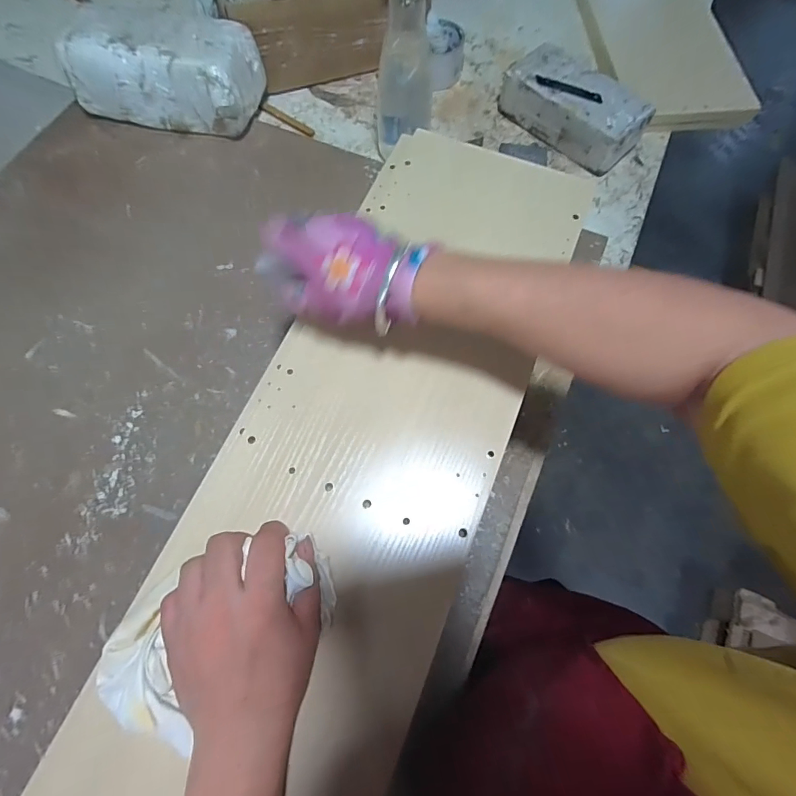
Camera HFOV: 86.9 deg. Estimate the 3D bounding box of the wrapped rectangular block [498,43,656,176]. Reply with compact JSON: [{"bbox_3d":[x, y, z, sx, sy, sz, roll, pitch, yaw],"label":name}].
[{"bbox_3d":[0.263,-0.439,0.637,0.107,0.069,0.211,-41,76,-15],"label":"wrapped rectangular block"}]

